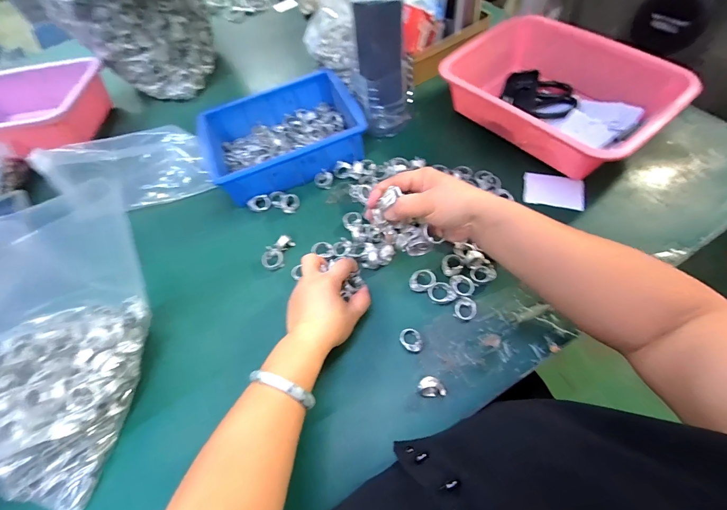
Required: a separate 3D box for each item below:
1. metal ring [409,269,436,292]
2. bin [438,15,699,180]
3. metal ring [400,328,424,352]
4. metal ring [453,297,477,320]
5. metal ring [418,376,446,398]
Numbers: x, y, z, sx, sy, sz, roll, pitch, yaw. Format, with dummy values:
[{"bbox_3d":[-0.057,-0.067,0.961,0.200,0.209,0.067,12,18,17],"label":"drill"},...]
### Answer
[{"bbox_3d":[0.076,0.033,0.429,0.030,0.013,0.032,-3,60,5],"label":"metal ring"},{"bbox_3d":[0.285,-0.247,0.506,0.196,0.102,0.301,-38,63,-14],"label":"bin"},{"bbox_3d":[0.056,0.100,0.391,0.023,0.007,0.028,-31,62,-11],"label":"metal ring"},{"bbox_3d":[0.124,0.066,0.404,0.025,0.014,0.026,-3,60,5],"label":"metal ring"},{"bbox_3d":[0.075,0.144,0.360,0.029,0.015,0.018,7,61,10],"label":"metal ring"}]

